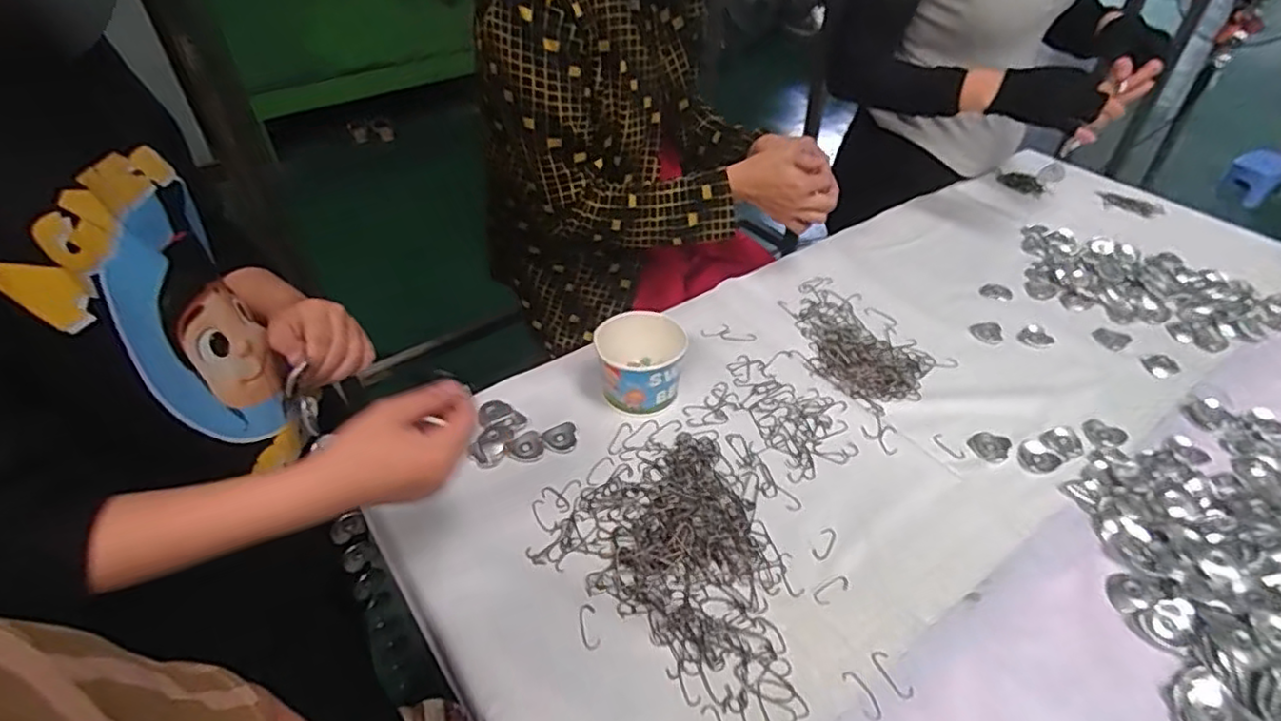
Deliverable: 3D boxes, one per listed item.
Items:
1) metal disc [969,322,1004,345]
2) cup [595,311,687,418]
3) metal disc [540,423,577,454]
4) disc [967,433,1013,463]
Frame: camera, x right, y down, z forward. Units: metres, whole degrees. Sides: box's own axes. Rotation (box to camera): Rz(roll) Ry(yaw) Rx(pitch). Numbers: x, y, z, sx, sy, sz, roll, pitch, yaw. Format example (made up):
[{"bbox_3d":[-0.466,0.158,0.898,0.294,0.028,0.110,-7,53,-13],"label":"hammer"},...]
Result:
[{"bbox_3d":[0.417,-0.033,0.785,0.035,0.007,0.034,4,42,6],"label":"metal disc"},{"bbox_3d":[0.001,0.005,0.684,0.088,0.073,0.092,-1,42,1],"label":"cup"},{"bbox_3d":[-0.080,0.078,0.657,0.035,0.005,0.031,-20,45,-20],"label":"metal disc"},{"bbox_3d":[0.348,0.084,0.650,0.037,0.004,0.039,-1,42,1],"label":"disc"}]

